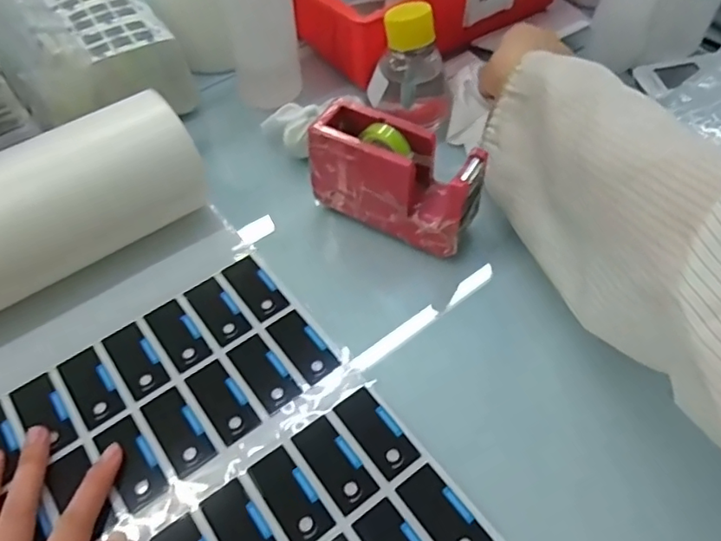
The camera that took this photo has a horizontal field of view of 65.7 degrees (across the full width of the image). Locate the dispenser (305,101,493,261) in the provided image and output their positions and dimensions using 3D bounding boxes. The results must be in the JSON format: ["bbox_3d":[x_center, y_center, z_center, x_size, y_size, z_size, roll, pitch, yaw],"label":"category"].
[{"bbox_3d":[0.028,-0.072,0.432,0.128,0.078,0.047,24,58,19],"label":"dispenser"}]

